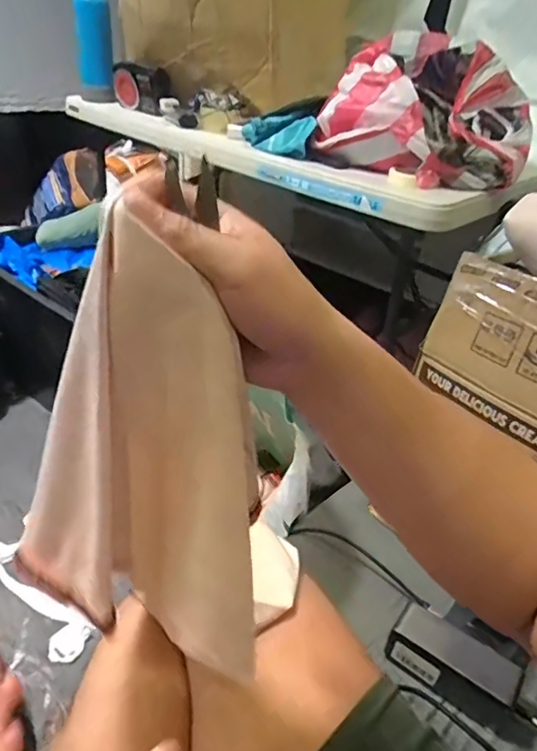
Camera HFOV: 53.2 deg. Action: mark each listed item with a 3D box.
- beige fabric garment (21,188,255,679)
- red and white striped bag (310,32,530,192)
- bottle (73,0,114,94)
[{"bbox_3d":[-0.066,0.039,0.275,0.141,0.209,0.070,13,35,11],"label":"beige fabric garment"},{"bbox_3d":[0.297,-0.489,0.981,0.227,0.210,0.345,-26,45,-38],"label":"red and white striped bag"},{"bbox_3d":[-0.455,-0.880,1.394,0.083,0.245,0.089,-6,36,-17],"label":"bottle"}]

